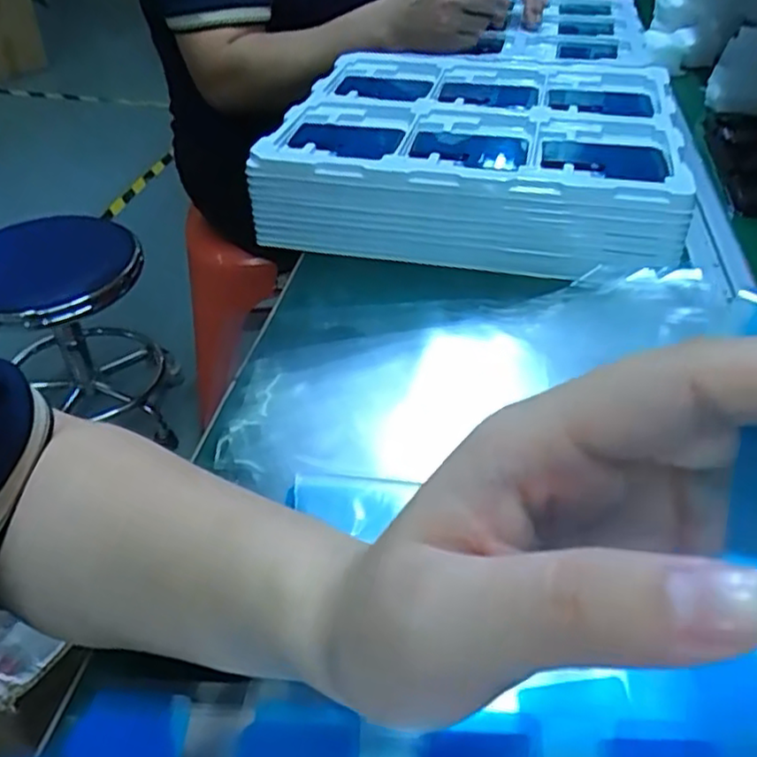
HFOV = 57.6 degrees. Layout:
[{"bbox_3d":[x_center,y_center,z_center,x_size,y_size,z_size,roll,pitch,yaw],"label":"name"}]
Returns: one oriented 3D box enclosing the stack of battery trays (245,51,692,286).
[{"bbox_3d":[0.087,-0.198,0.617,0.324,0.091,0.293,9,40,9],"label":"stack of battery trays"}]

